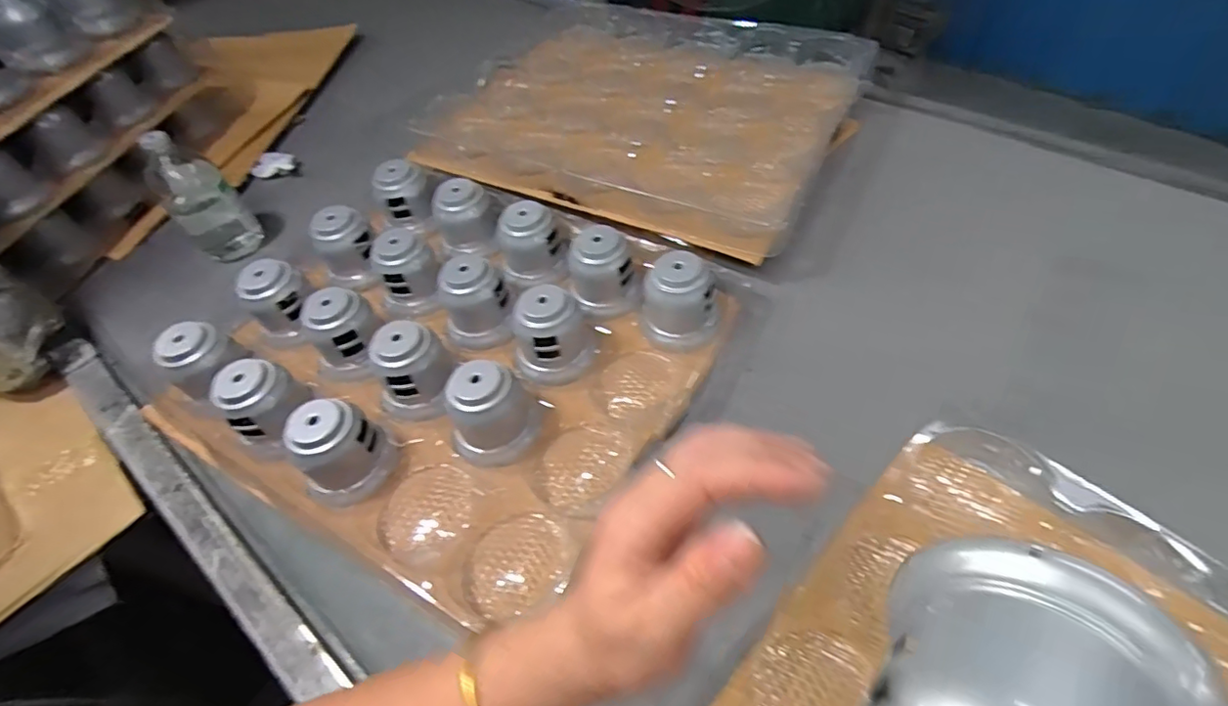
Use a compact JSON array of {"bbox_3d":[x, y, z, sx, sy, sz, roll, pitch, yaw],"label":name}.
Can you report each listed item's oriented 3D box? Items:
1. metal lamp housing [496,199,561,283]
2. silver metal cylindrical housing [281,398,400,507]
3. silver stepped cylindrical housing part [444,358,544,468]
[{"bbox_3d":[-0.099,-0.131,0.674,0.073,0.071,0.059,-26,56,-14],"label":"metal lamp housing"},{"bbox_3d":[-0.257,0.091,0.530,0.070,0.074,0.076,-2,54,2],"label":"silver metal cylindrical housing"},{"bbox_3d":[-0.117,0.057,0.546,0.082,0.077,0.074,-36,59,-21],"label":"silver stepped cylindrical housing part"}]

